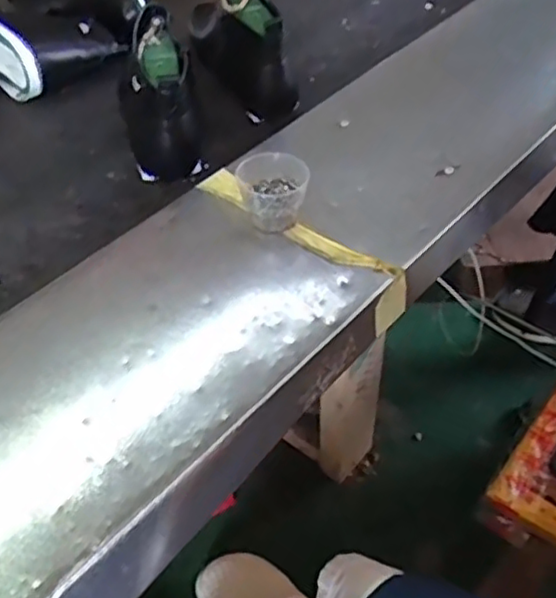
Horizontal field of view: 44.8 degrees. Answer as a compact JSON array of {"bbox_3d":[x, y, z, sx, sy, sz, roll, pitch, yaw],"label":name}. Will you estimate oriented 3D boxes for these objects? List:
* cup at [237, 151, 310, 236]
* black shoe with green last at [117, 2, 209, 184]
[{"bbox_3d":[-0.005,-0.097,0.619,0.063,0.048,0.062,-1,49,1],"label":"cup"},{"bbox_3d":[-0.141,-0.237,0.752,0.078,0.154,0.202,-12,50,-9],"label":"black shoe with green last"}]

